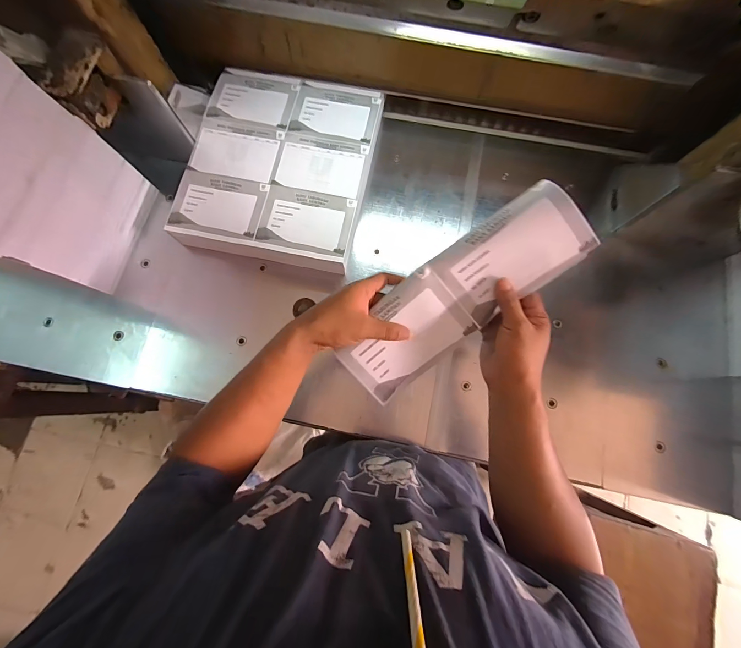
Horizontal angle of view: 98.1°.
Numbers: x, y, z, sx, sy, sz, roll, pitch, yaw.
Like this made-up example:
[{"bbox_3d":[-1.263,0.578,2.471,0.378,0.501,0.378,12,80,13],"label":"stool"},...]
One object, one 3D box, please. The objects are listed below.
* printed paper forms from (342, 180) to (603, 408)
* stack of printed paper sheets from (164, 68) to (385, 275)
[{"bbox_3d":[0.097,-0.031,0.374,0.304,0.014,0.098,-40,96,12],"label":"printed paper forms"},{"bbox_3d":[-0.156,-0.281,0.581,0.309,0.056,0.354,12,78,3],"label":"stack of printed paper sheets"}]

